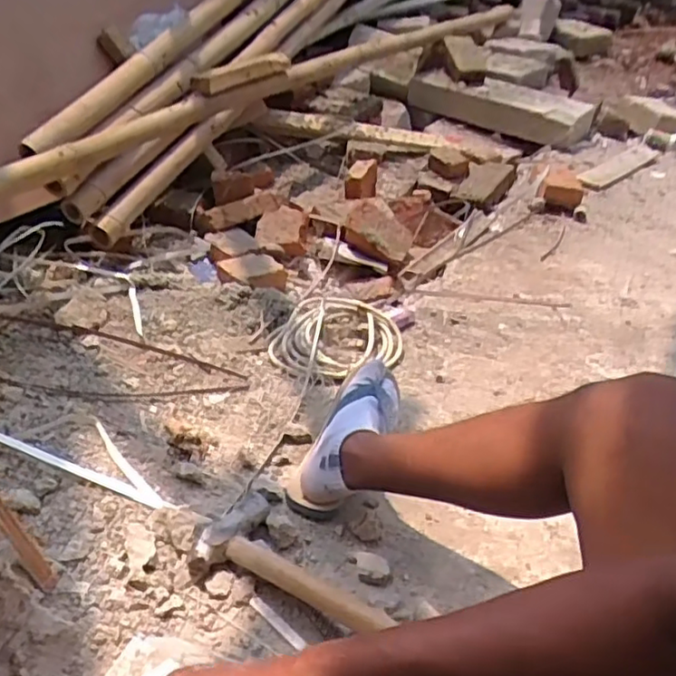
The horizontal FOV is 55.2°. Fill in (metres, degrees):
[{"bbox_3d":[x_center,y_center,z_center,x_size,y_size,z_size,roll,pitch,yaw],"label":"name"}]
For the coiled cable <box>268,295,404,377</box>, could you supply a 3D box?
[{"bbox_3d":[0.001,-0.005,1.157,0.214,0.040,0.237,16,45,19],"label":"coiled cable"}]

